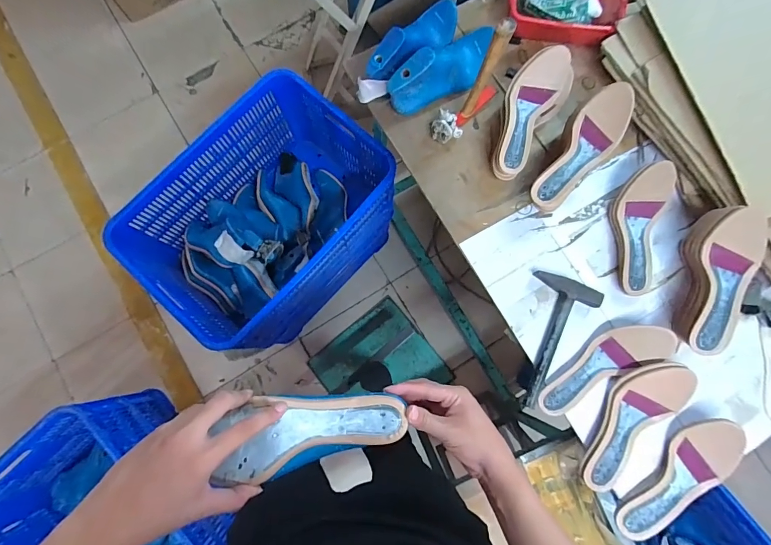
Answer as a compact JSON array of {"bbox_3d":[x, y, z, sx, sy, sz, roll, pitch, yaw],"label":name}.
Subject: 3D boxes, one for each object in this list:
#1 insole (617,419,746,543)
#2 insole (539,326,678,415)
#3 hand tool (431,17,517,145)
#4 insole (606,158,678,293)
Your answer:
[{"bbox_3d":[0.474,0.337,0.607,0.084,0.056,0.237,45,82,7],"label":"insole"},{"bbox_3d":[0.367,0.158,0.643,0.237,0.045,0.078,-28,81,-6],"label":"insole"},{"bbox_3d":[0.154,-0.330,0.648,0.056,0.231,0.158,43,82,6],"label":"hand tool"},{"bbox_3d":[0.457,-0.077,0.682,0.091,0.069,0.227,15,80,2],"label":"insole"}]

